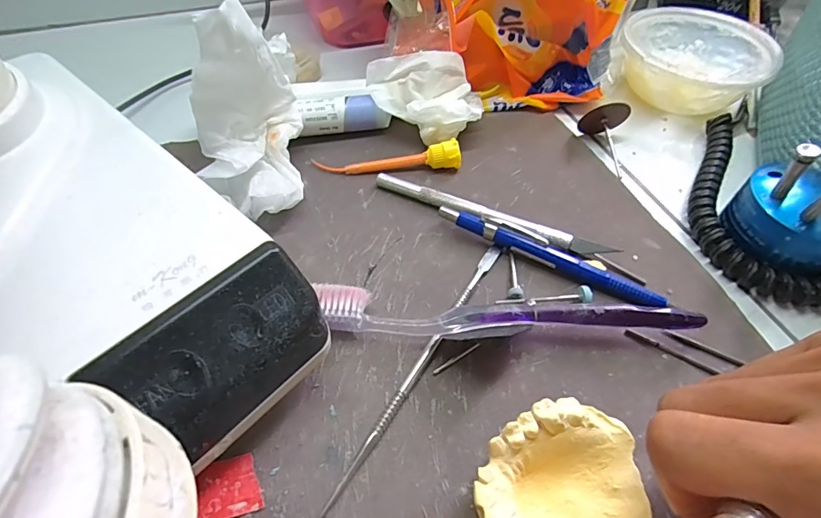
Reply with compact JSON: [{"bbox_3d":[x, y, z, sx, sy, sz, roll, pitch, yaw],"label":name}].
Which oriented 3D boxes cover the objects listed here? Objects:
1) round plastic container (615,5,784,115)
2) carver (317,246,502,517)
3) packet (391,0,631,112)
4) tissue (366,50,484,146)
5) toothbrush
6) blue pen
[{"bbox_3d":[0.203,-0.144,0.331,0.101,0.038,0.109,1,52,-1],"label":"round plastic container"},{"bbox_3d":[0.006,0.044,0.202,0.006,0.005,0.153,27,56,18],"label":"carver"},{"bbox_3d":[0.068,-0.156,0.304,0.153,0.093,0.056,-3,53,-5],"label":"packet"},{"bbox_3d":[0.009,-0.104,0.294,0.071,0.038,0.053,7,52,4],"label":"tissue"},{"bbox_3d":[0.043,0.025,0.210,0.168,0.019,0.022,0,52,-2],"label":"toothbrush"},{"bbox_3d":[0.071,-0.002,0.236,0.117,0.013,0.010,24,55,16],"label":"blue pen"}]

